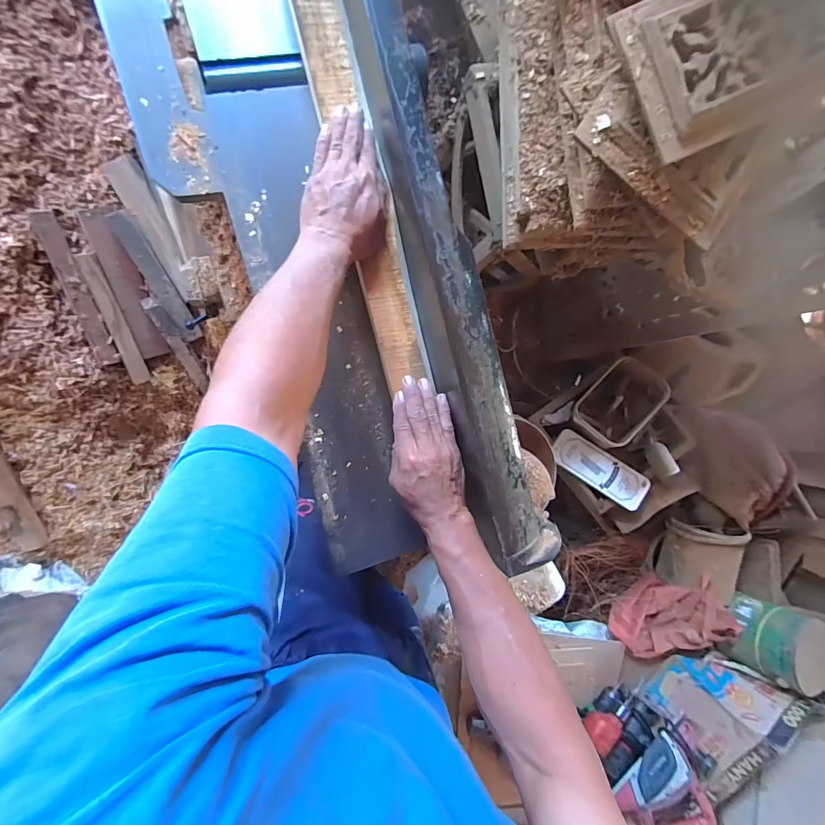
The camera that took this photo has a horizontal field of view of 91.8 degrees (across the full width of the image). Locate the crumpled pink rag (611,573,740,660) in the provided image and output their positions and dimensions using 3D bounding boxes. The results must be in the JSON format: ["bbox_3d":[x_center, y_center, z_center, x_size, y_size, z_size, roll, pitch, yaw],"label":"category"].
[{"bbox_3d":[0.675,0.544,1.070,0.295,0.116,0.155,-19,95,-7],"label":"crumpled pink rag"}]

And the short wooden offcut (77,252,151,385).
[{"bbox_3d":[-0.644,-0.193,0.871,0.035,0.024,0.283,-10,120,-8],"label":"short wooden offcut"}]

